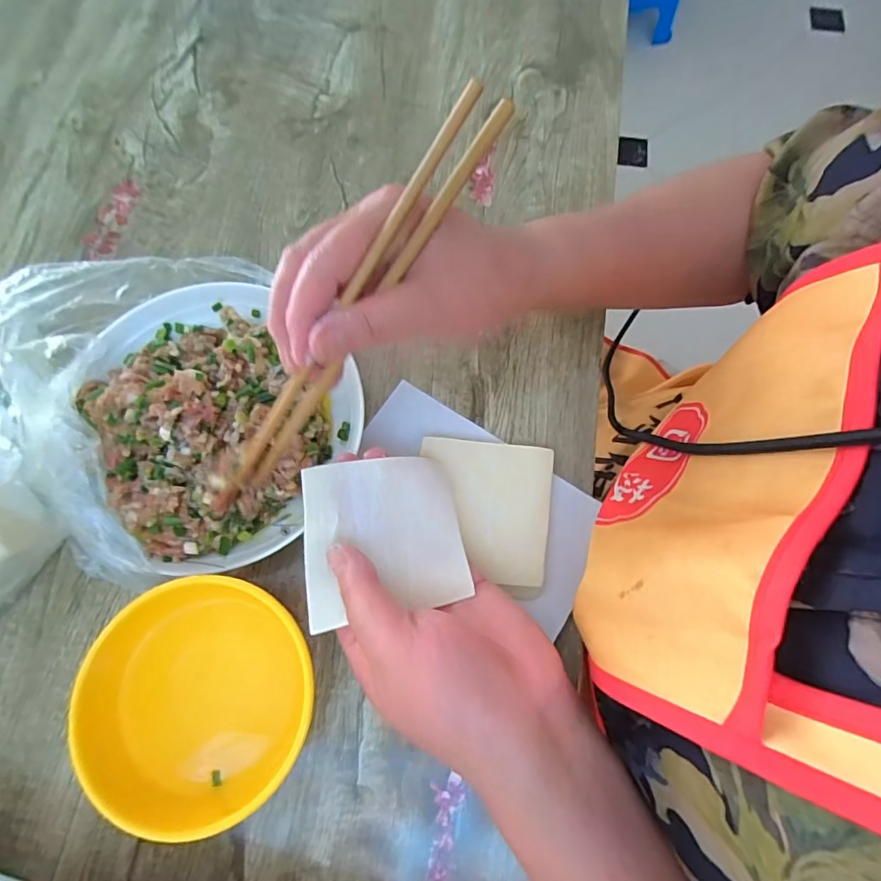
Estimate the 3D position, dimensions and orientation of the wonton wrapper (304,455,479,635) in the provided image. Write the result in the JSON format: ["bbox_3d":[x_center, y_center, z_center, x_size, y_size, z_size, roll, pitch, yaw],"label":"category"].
[{"bbox_3d":[-0.029,0.048,0.267,0.078,0.023,0.080,-9,73,-3],"label":"wonton wrapper"}]

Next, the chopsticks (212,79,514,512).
[{"bbox_3d":[-0.051,-0.054,0.250,0.027,0.029,0.239,45,114,12],"label":"chopsticks"}]

